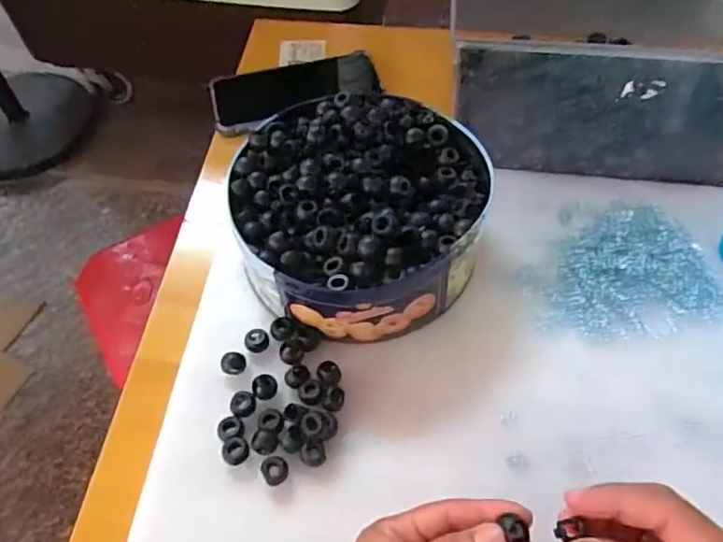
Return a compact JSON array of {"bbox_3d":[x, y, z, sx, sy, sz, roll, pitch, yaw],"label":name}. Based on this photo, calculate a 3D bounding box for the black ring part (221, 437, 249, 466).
[{"bbox_3d":[-0.082,0.116,0.382,0.017,0.011,0.016,0,56,0],"label":"black ring part"}]

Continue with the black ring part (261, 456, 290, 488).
[{"bbox_3d":[-0.056,0.127,0.376,0.017,0.013,0.018,0,56,0],"label":"black ring part"}]

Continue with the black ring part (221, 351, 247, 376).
[{"bbox_3d":[-0.090,0.065,0.414,0.017,0.010,0.013,-36,63,-22],"label":"black ring part"}]

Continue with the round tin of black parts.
[{"bbox_3d":[0.002,-0.046,0.445,0.178,0.082,0.182,0,56,0],"label":"round tin of black parts"}]

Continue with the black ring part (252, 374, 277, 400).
[{"bbox_3d":[-0.066,0.080,0.404,0.017,0.006,0.016,0,56,0],"label":"black ring part"}]

